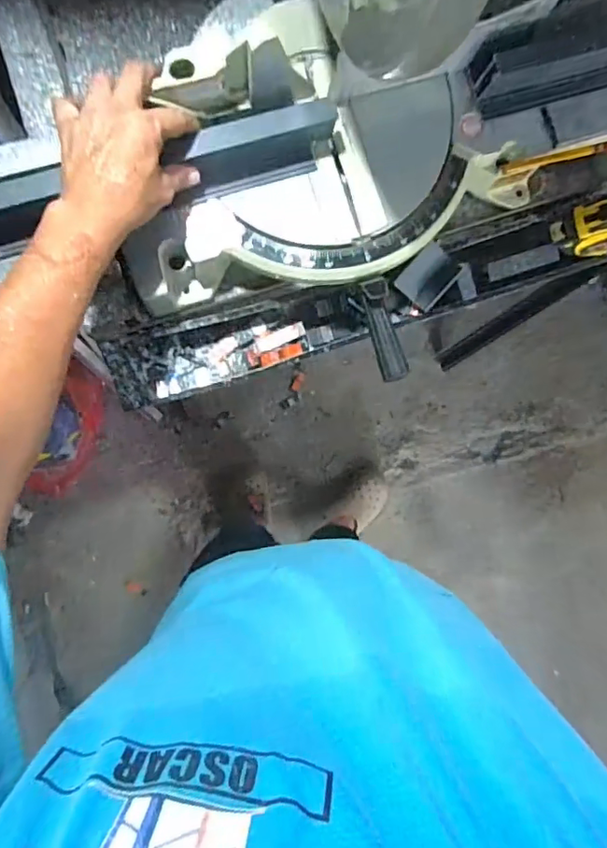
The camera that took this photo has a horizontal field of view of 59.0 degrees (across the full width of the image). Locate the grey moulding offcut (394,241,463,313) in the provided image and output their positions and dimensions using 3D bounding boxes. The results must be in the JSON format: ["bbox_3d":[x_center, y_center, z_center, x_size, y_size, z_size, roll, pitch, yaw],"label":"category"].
[{"bbox_3d":[0.142,-0.171,0.622,0.052,0.022,0.063,32,109,-24],"label":"grey moulding offcut"}]

